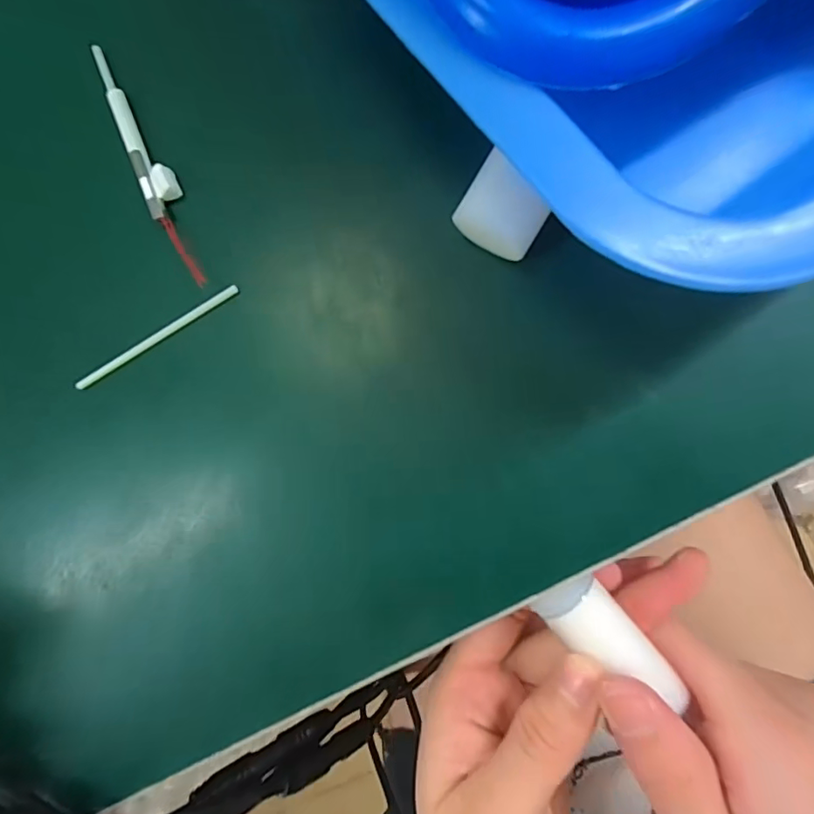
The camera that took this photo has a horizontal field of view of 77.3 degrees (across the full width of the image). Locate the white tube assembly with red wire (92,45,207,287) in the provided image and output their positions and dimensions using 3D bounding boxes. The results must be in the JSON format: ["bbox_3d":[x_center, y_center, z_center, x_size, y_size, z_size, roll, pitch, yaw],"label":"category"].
[{"bbox_3d":[-0.078,-0.074,0.155,0.010,0.006,0.085,-24,85,8],"label":"white tube assembly with red wire"}]

